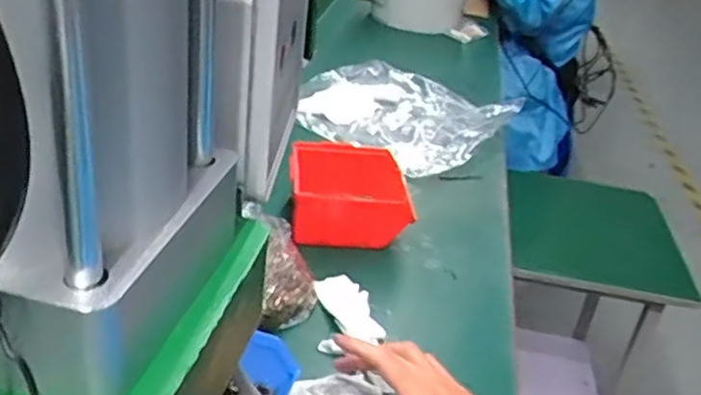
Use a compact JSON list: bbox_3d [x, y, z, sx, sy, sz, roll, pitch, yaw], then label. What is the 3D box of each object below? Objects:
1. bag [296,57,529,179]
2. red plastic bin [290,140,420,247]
[{"bbox_3d":[0.062,-0.137,1.030,0.306,0.041,0.256,24,34,27],"label":"bag"},{"bbox_3d":[-0.001,-0.004,0.758,0.133,0.059,0.124,5,30,-5],"label":"red plastic bin"}]

